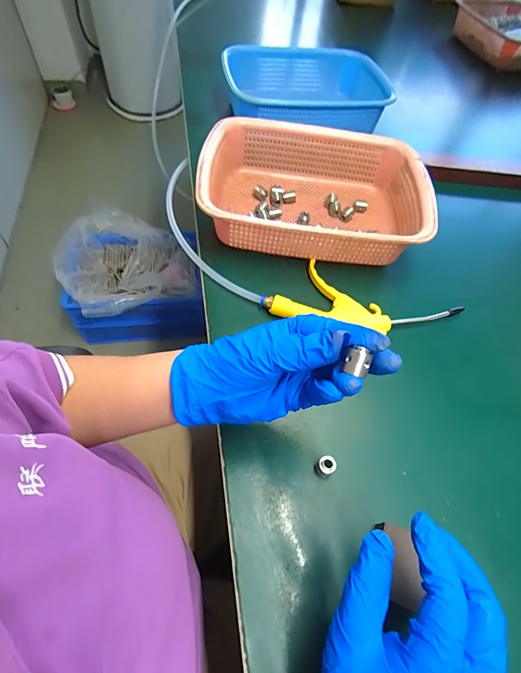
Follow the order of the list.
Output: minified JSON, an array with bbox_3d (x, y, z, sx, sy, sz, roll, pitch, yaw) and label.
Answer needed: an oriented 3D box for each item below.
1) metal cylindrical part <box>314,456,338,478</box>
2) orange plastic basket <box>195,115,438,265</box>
[{"bbox_3d":[0.058,0.120,0.335,0.018,0.020,0.015,-36,66,-25],"label":"metal cylindrical part"},{"bbox_3d":[0.069,-0.187,0.498,0.283,0.086,0.207,5,56,-2],"label":"orange plastic basket"}]

